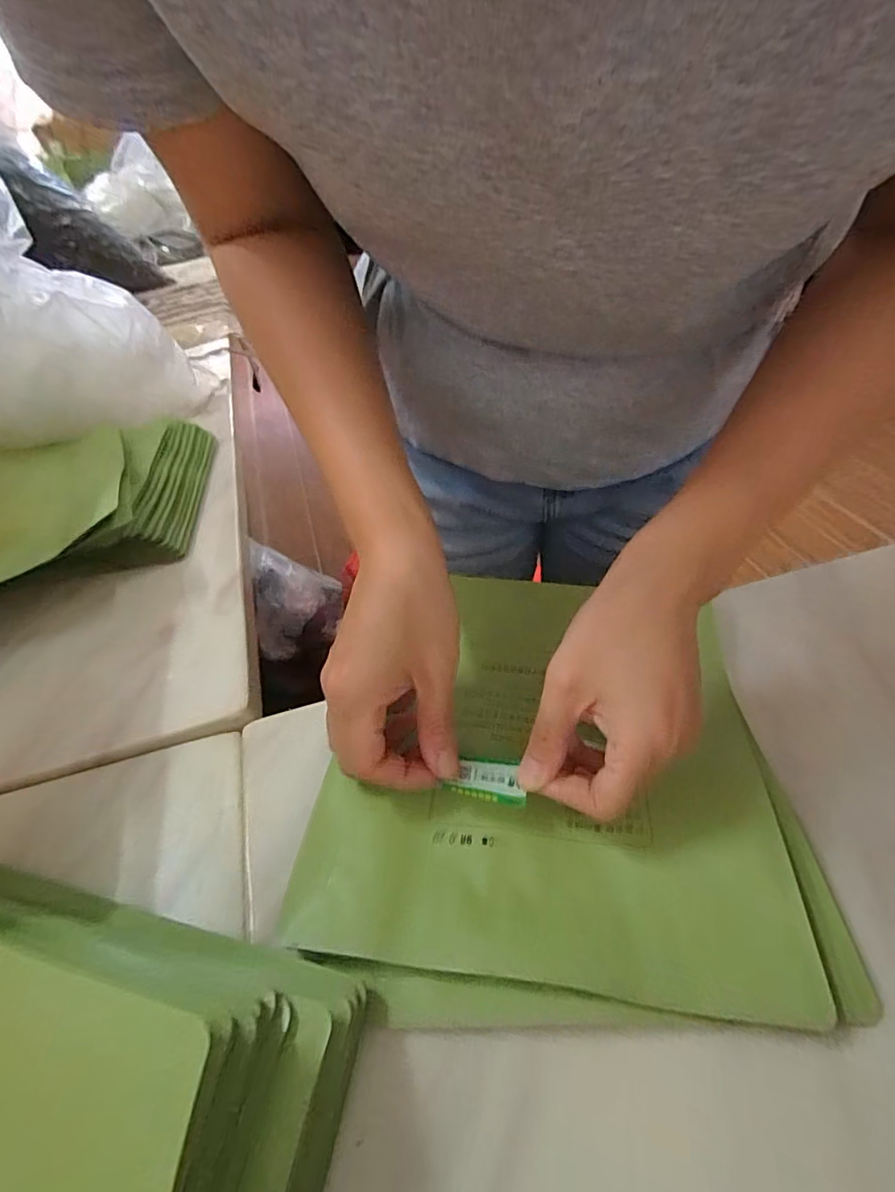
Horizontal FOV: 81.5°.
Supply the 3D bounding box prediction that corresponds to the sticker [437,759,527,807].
[{"bbox_3d":[0.020,0.091,0.259,0.038,0.004,0.022,6,35,13],"label":"sticker"}]

